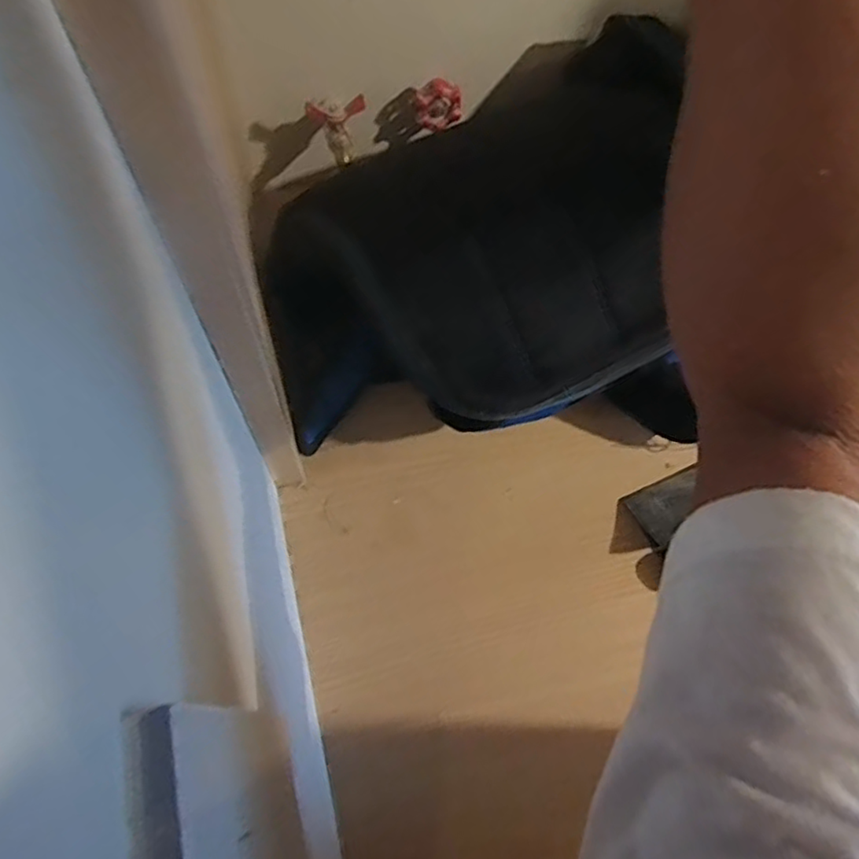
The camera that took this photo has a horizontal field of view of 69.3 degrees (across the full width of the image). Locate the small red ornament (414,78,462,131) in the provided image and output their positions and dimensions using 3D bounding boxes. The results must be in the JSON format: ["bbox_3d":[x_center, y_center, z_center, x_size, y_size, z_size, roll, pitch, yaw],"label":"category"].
[{"bbox_3d":[0.009,-0.310,0.593,0.044,0.040,0.018,-16,67,-11],"label":"small red ornament"}]

